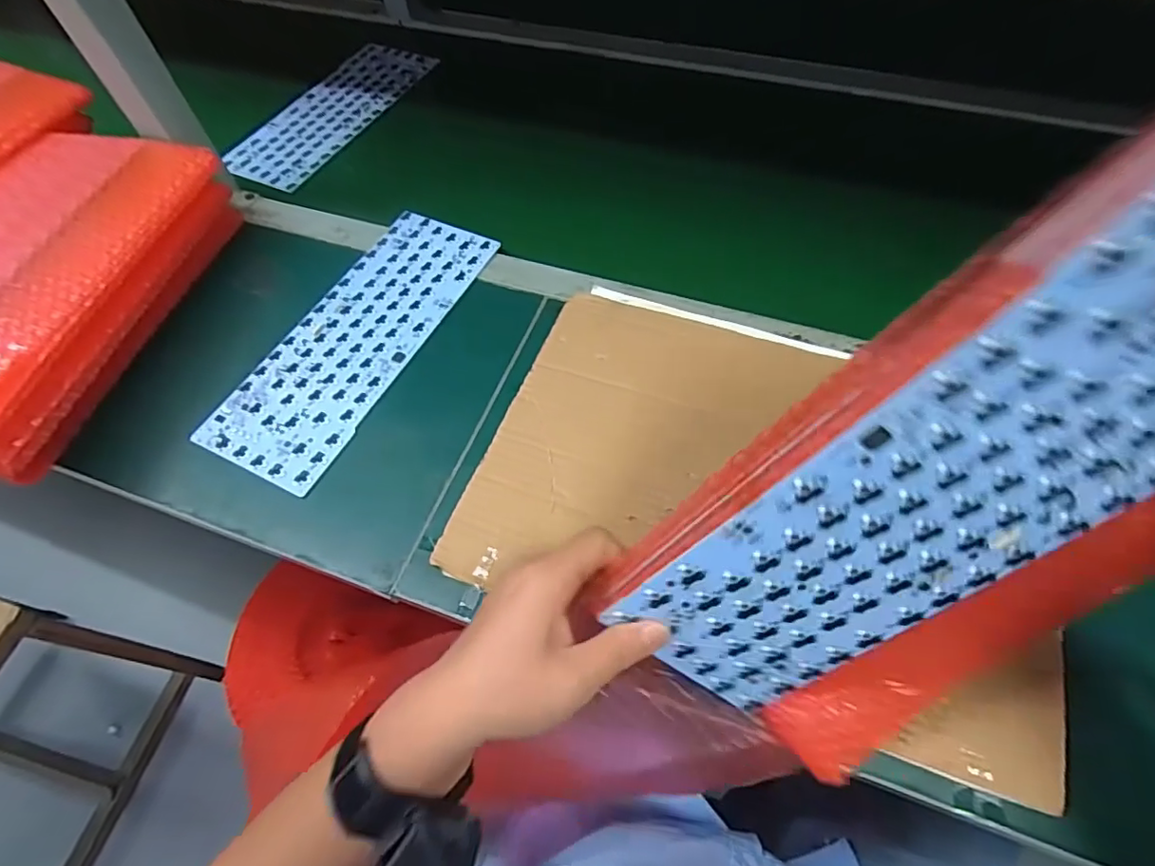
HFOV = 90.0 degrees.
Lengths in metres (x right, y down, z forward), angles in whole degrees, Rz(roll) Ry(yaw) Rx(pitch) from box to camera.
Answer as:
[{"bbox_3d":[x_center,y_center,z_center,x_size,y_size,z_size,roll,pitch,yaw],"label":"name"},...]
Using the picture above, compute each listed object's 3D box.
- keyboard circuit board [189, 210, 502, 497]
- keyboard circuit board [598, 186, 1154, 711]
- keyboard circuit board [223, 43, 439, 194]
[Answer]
[{"bbox_3d":[-0.201,-0.093,0.534,0.119,0.005,0.306,23,63,14],"label":"keyboard circuit board"},{"bbox_3d":[0.155,0.034,0.257,0.118,0.300,0.004,36,27,-17],"label":"keyboard circuit board"},{"bbox_3d":[-0.314,-0.417,0.745,0.112,0.005,0.307,24,63,13],"label":"keyboard circuit board"}]

